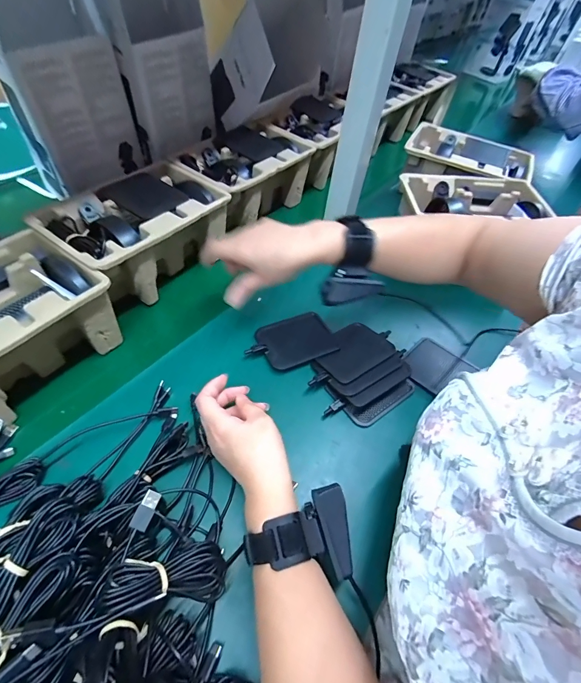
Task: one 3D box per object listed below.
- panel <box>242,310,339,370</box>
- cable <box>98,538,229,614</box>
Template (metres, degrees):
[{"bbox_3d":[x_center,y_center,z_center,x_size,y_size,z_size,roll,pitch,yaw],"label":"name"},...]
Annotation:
[{"bbox_3d":[0.000,-0.001,0.465,0.118,0.013,0.080,-16,57,-21],"label":"panel"},{"bbox_3d":[-0.093,0.184,0.268,0.094,0.028,0.040,11,46,-33],"label":"cable"}]

